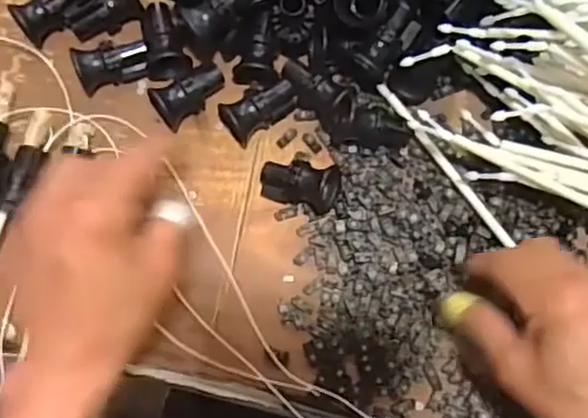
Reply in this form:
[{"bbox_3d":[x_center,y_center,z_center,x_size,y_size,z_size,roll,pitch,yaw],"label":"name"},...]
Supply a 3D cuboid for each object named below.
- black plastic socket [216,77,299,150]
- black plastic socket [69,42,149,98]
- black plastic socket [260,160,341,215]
[{"bbox_3d":[-0.022,-0.064,0.430,0.048,0.027,0.023,-36,81,-4],"label":"black plastic socket"},{"bbox_3d":[-0.117,-0.096,0.433,0.045,0.026,0.027,-15,80,-1],"label":"black plastic socket"},{"bbox_3d":[0.003,-0.016,0.418,0.049,0.030,0.026,14,81,4],"label":"black plastic socket"}]

